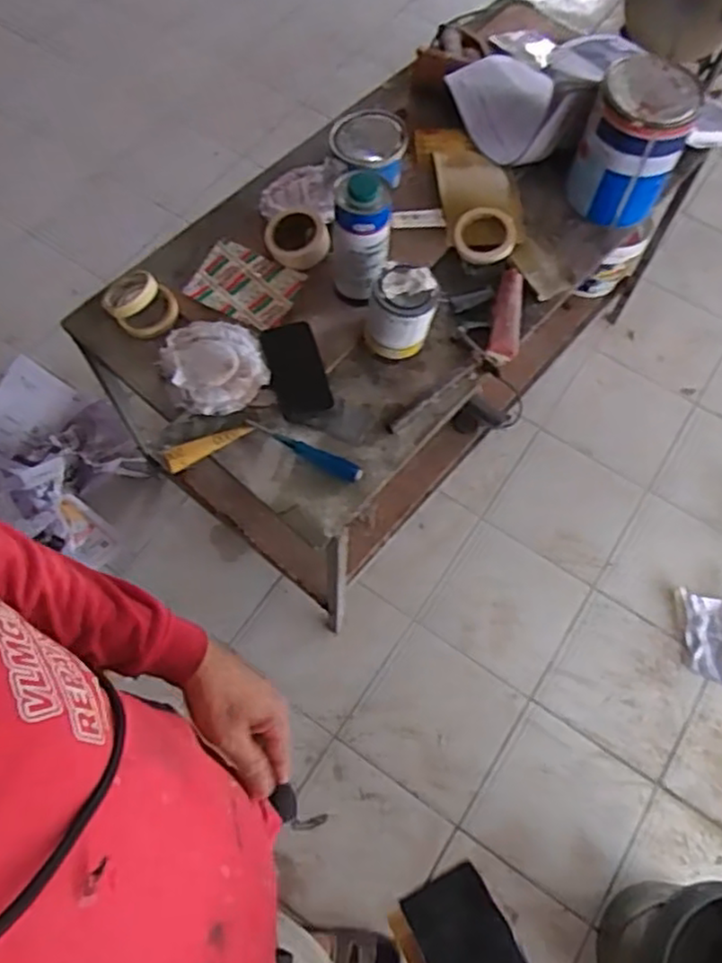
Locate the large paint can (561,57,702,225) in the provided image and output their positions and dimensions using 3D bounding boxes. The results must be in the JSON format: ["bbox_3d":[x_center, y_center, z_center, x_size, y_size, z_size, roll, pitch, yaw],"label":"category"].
[{"bbox_3d":[0.463,-0.574,1.169,0.159,0.200,0.171,1,66,-2],"label":"large paint can"}]

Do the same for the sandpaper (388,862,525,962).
[{"bbox_3d":[0.073,0.324,0.462,0.070,0.016,0.106,-12,39,-23],"label":"sandpaper"}]

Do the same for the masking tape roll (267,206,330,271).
[{"bbox_3d":[-0.109,-0.412,1.165,0.104,0.037,0.110,-14,67,-8],"label":"masking tape roll"}]

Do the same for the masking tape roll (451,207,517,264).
[{"bbox_3d":[0.215,-0.429,1.196,0.105,0.017,0.105,-12,85,3],"label":"masking tape roll"}]

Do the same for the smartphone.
[{"bbox_3d":[-0.101,-0.175,1.094,0.083,0.015,0.169,-16,67,-9],"label":"smartphone"}]

